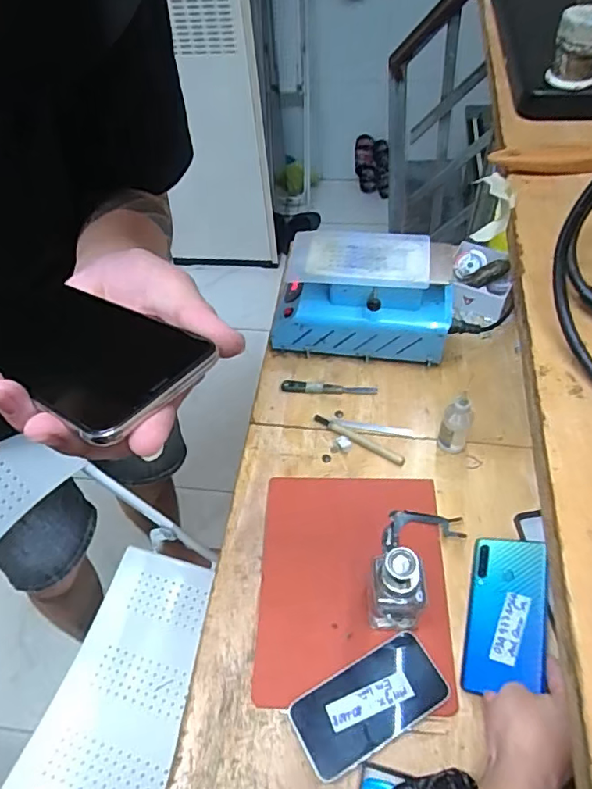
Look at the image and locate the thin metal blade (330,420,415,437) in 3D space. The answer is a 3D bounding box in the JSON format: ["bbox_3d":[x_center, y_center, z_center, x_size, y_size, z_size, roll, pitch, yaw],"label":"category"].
[{"bbox_3d":[0.101,0.045,0.731,0.107,0.005,0.015,6,54,9],"label":"thin metal blade"}]

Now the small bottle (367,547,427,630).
[{"bbox_3d":[0.098,0.191,0.537,0.050,0.124,0.050,1,53,6],"label":"small bottle"}]

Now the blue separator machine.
[{"bbox_3d":[0.093,-0.135,0.780,0.237,0.151,0.117,5,54,9],"label":"blue separator machine"}]

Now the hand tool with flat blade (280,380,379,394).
[{"bbox_3d":[0.046,-0.008,0.772,0.135,0.010,0.016,4,54,8],"label":"hand tool with flat blade"}]

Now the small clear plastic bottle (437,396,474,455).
[{"bbox_3d":[0.194,0.039,0.664,0.034,0.096,0.028,17,56,17],"label":"small clear plastic bottle"}]

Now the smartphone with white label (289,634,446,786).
[{"bbox_3d":[0.071,0.296,0.525,0.145,0.007,0.072,-24,53,-16],"label":"smartphone with white label"}]

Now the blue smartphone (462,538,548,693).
[{"bbox_3d":[0.210,0.216,0.546,0.077,0.006,0.150,-8,49,34],"label":"blue smartphone"}]

